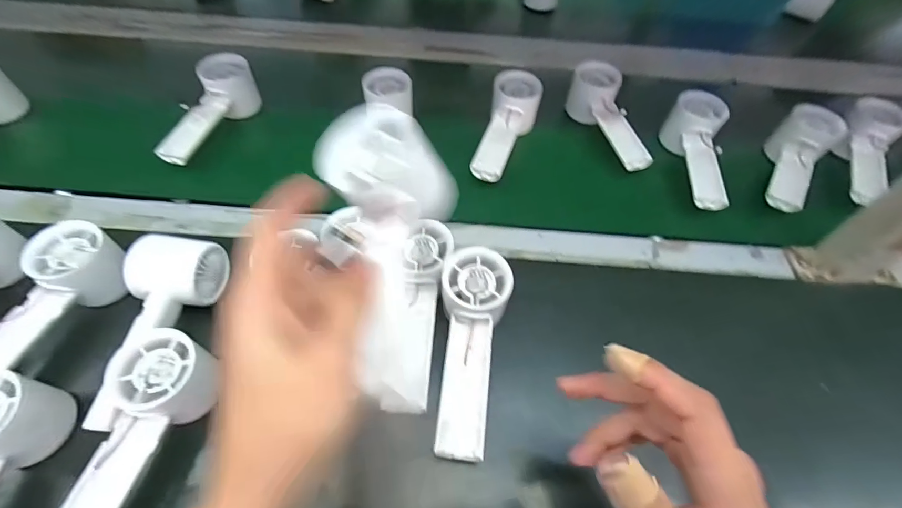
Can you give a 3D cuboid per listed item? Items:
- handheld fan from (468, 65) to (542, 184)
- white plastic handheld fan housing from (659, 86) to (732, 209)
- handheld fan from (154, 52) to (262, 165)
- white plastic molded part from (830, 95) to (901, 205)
[{"bbox_3d":[0.067,-0.143,0.492,0.061,0.075,0.156,13,58,6],"label":"handheld fan"},{"bbox_3d":[0.292,-0.115,0.473,0.050,0.066,0.152,3,57,0],"label":"white plastic handheld fan housing"},{"bbox_3d":[-0.295,-0.170,0.481,0.053,0.053,0.155,17,58,8],"label":"handheld fan"},{"bbox_3d":[0.493,-0.123,0.476,0.059,0.040,0.165,31,61,16],"label":"white plastic molded part"}]

